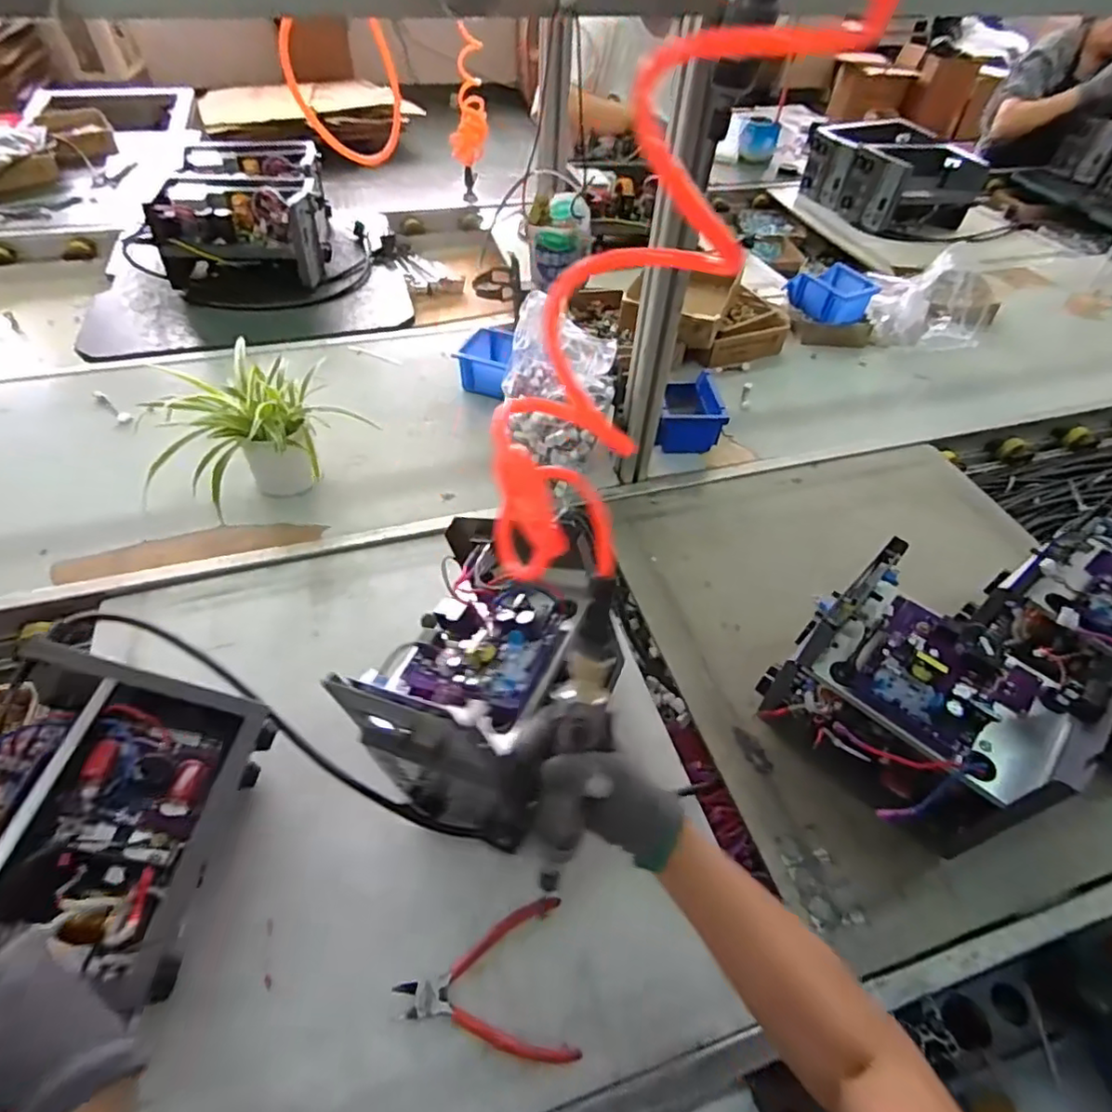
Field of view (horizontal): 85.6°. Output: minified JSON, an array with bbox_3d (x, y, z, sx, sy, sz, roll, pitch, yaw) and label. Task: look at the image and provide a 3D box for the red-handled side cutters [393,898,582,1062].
[{"bbox_3d":[-0.057,0.353,0.486,0.136,0.028,0.108,-7,50,-9],"label":"red-handled side cutters"}]

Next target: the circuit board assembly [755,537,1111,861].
[{"bbox_3d":[0.331,0.140,0.573,0.214,0.184,0.166,37,57,25],"label":"circuit board assembly"}]

